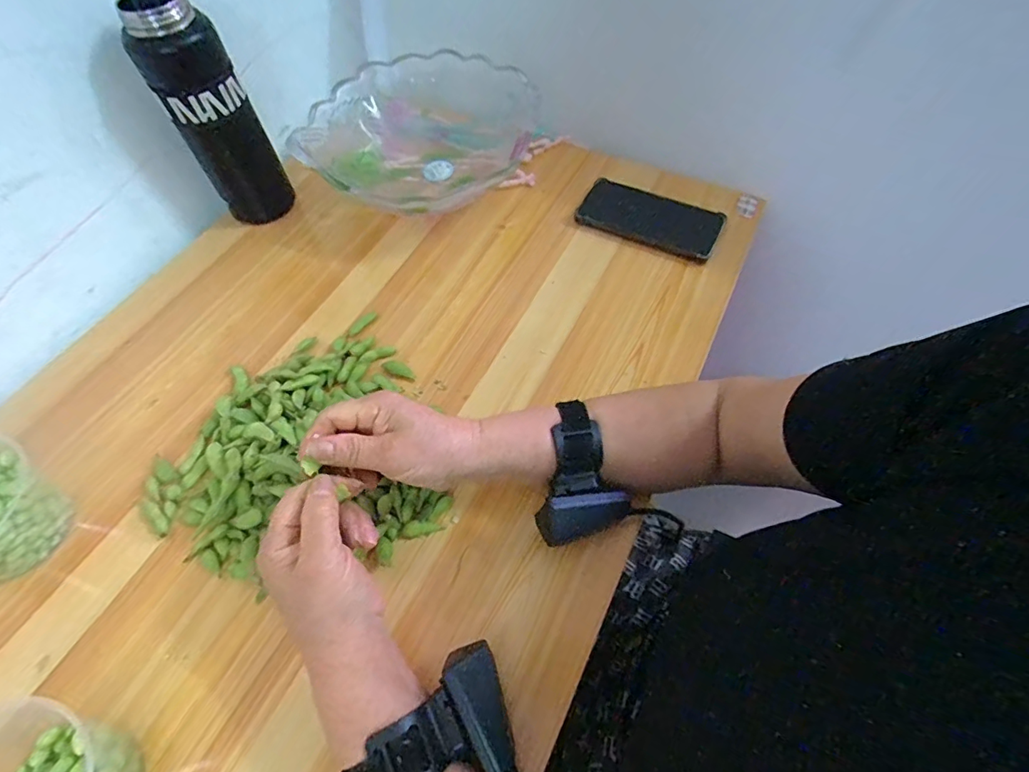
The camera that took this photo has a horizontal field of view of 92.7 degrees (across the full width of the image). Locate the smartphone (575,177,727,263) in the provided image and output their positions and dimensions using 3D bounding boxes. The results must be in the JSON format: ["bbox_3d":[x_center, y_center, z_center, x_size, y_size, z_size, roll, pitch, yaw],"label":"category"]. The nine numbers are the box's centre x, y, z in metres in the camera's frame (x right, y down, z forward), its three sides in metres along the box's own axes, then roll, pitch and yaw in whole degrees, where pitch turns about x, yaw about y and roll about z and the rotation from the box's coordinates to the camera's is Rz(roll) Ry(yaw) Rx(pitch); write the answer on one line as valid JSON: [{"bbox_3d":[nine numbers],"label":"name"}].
[{"bbox_3d":[0.155,-0.193,0.561,0.155,0.017,0.077,23,63,15],"label":"smartphone"}]

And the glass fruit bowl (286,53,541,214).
[{"bbox_3d":[-0.107,-0.306,0.604,0.252,0.083,0.216,7,60,6],"label":"glass fruit bowl"}]

